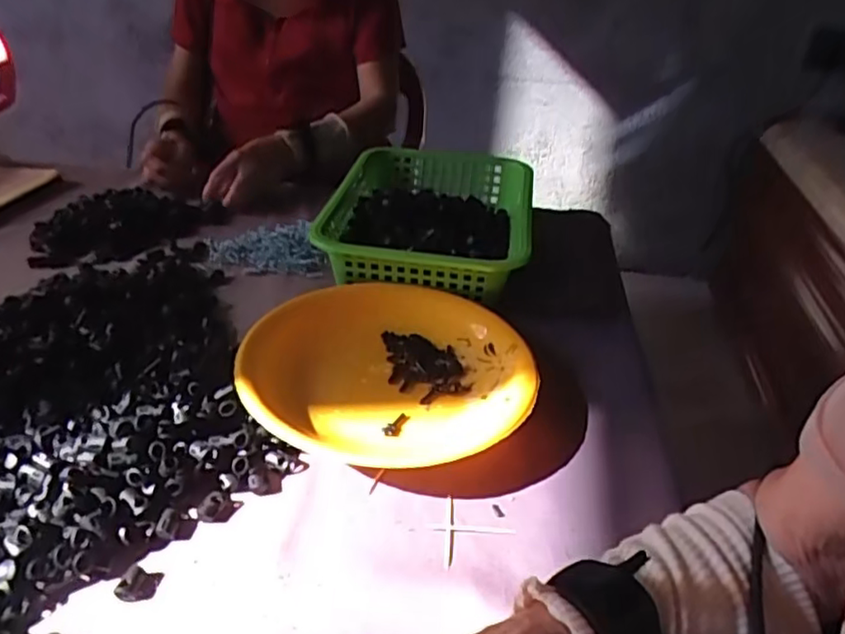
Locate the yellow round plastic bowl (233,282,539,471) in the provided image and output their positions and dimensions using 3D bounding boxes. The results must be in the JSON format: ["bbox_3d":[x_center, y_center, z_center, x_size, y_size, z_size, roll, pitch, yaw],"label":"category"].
[{"bbox_3d":[-0.030,0.046,0.558,0.247,0.045,0.234,2,33,-2],"label":"yellow round plastic bowl"}]

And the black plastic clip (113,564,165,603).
[{"bbox_3d":[-0.176,0.164,0.397,0.022,0.010,0.022,5,33,2],"label":"black plastic clip"}]

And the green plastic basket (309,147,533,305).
[{"bbox_3d":[0.009,-0.119,0.776,0.230,0.079,0.338,6,34,4],"label":"green plastic basket"}]

